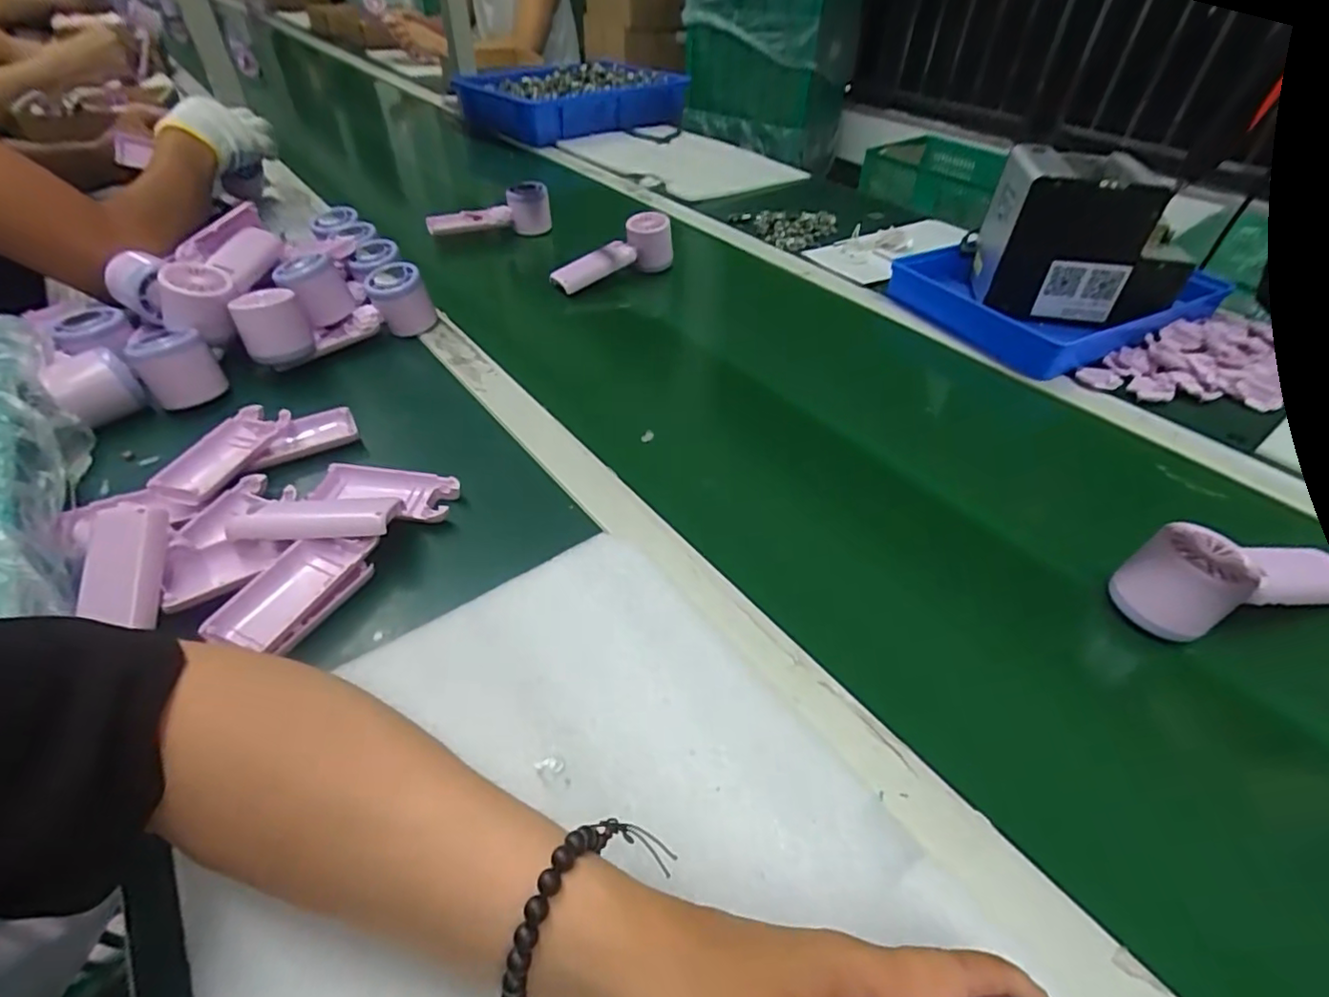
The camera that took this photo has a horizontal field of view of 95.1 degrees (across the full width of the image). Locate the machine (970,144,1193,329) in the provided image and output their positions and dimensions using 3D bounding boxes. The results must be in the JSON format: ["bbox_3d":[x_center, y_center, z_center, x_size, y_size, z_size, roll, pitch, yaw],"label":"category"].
[{"bbox_3d":[0.456,-0.286,0.670,0.171,0.139,0.140,9,44,6],"label":"machine"}]

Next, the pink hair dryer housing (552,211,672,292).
[{"bbox_3d":[-0.066,-0.304,0.750,0.155,0.068,0.052,-15,47,-17],"label":"pink hair dryer housing"}]

